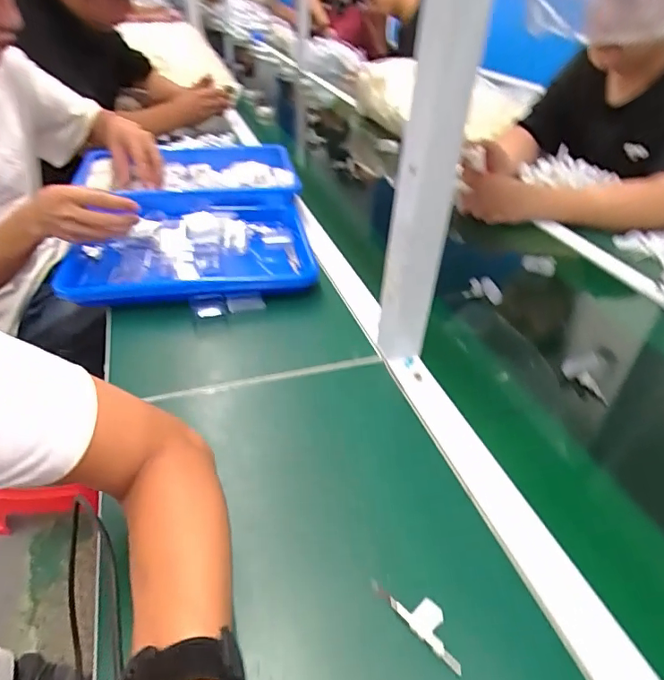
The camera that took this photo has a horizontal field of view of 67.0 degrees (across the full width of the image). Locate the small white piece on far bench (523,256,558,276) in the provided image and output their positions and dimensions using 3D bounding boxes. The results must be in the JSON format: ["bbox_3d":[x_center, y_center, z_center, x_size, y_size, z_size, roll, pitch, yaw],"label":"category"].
[{"bbox_3d":[0.309,-0.113,0.748,0.047,0.031,0.013,22,41,21],"label":"small white piece on far bench"}]

